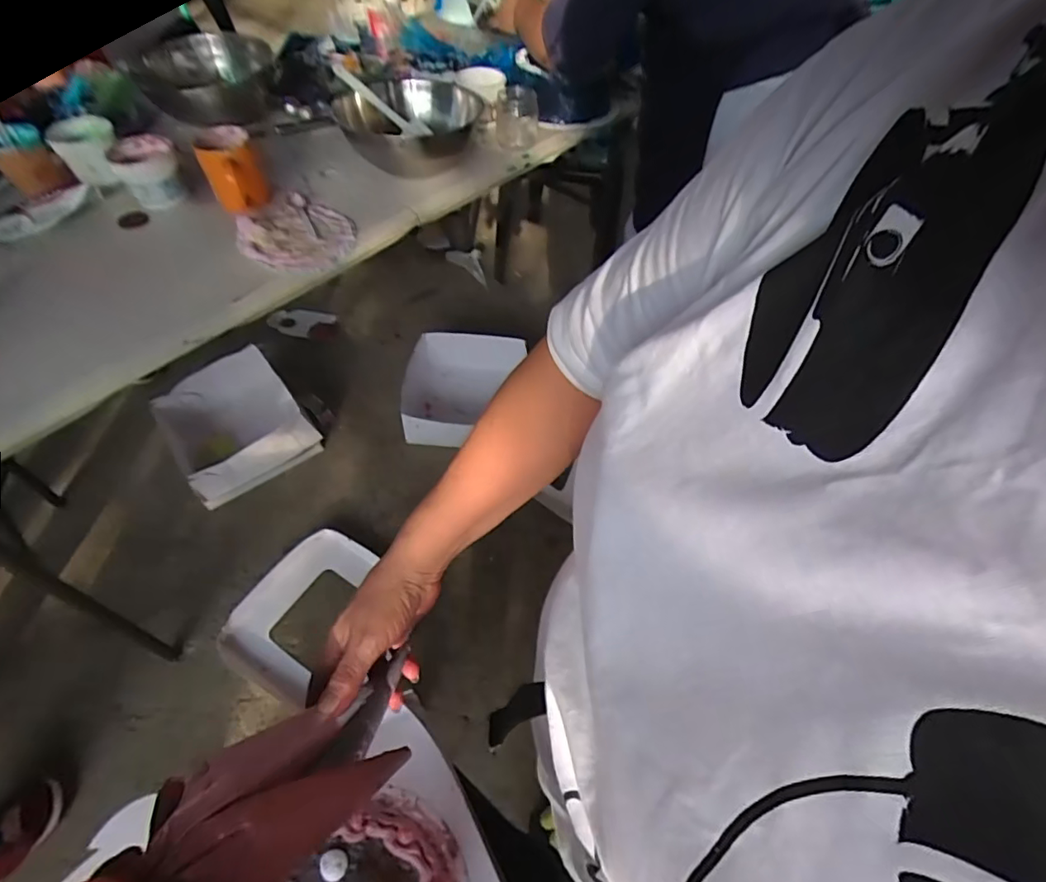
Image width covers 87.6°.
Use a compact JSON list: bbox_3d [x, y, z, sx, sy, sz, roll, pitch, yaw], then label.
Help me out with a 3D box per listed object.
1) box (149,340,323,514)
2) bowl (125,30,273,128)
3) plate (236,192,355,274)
[{"bbox_3d":[-0.742,-0.049,1.411,0.338,0.177,0.323,-37,60,-21],"label":"box"},{"bbox_3d":[-0.588,-0.695,1.044,0.211,0.091,0.244,-17,55,-8],"label":"bowl"},{"bbox_3d":[-0.336,-0.308,0.802,0.163,0.027,0.151,1,53,-2],"label":"plate"}]

